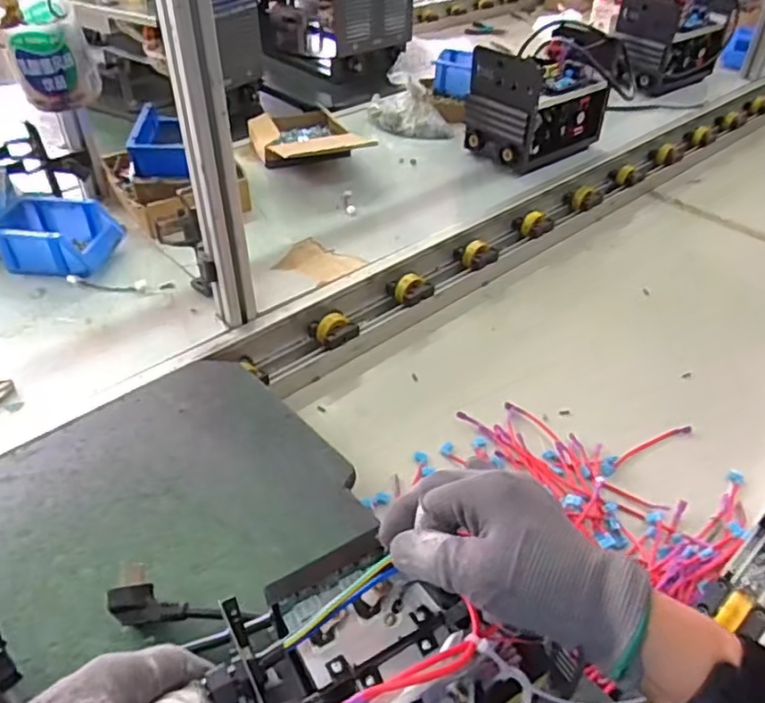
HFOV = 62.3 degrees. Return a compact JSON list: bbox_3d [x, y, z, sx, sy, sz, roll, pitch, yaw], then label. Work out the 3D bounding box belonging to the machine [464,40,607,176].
[{"bbox_3d":[0.284,-0.467,1.195,0.239,0.187,0.164,-26,48,-28],"label":"machine"}]

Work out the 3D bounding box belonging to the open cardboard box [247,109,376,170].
[{"bbox_3d":[-0.141,-0.393,1.195,0.192,0.061,0.242,-16,44,-19],"label":"open cardboard box"}]

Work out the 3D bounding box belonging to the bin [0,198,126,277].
[{"bbox_3d":[-0.467,-0.163,0.909,0.160,0.069,0.121,0,41,-2],"label":"bin"}]

